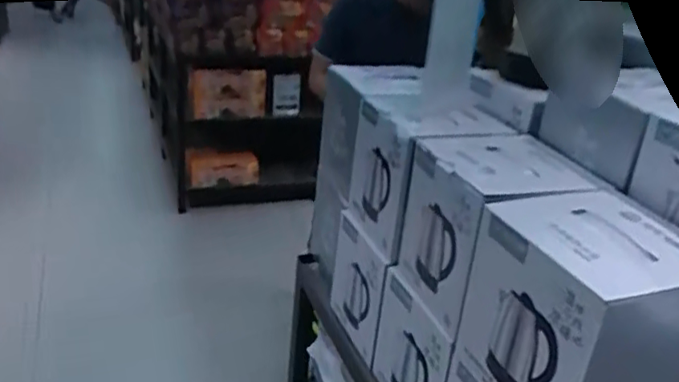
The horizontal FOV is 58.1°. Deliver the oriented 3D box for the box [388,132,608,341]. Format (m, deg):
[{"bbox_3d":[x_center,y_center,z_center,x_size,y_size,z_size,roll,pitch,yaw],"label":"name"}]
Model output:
[{"bbox_3d":[0.199,0.051,0.828,0.177,0.209,0.192,-4,26,-21],"label":"box"}]

